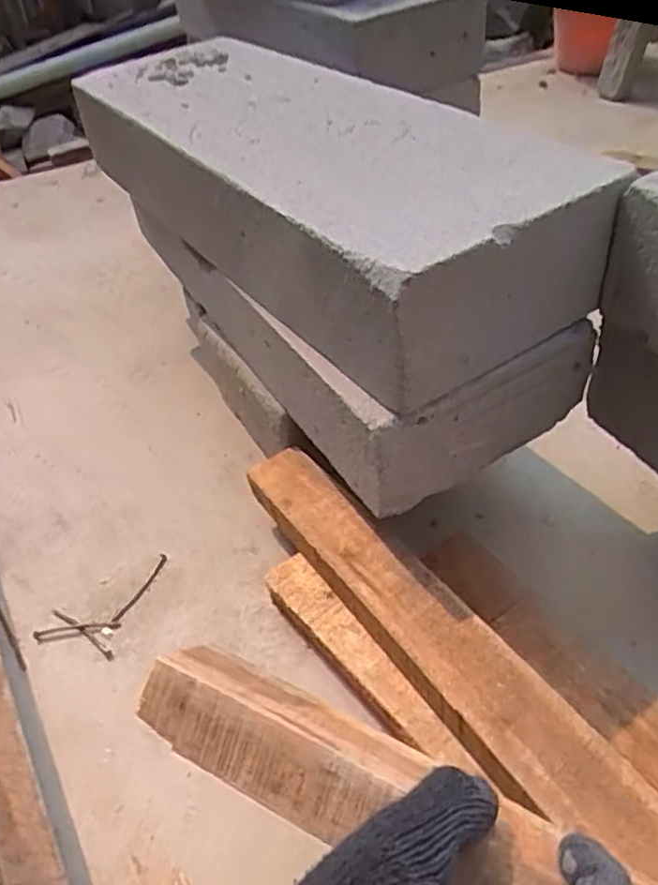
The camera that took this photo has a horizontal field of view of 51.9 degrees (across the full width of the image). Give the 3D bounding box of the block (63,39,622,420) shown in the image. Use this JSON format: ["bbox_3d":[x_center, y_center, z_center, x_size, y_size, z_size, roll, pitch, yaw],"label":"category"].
[{"bbox_3d":[-0.030,-0.264,0.634,0.232,0.102,0.615,-27,45,-20],"label":"block"}]

